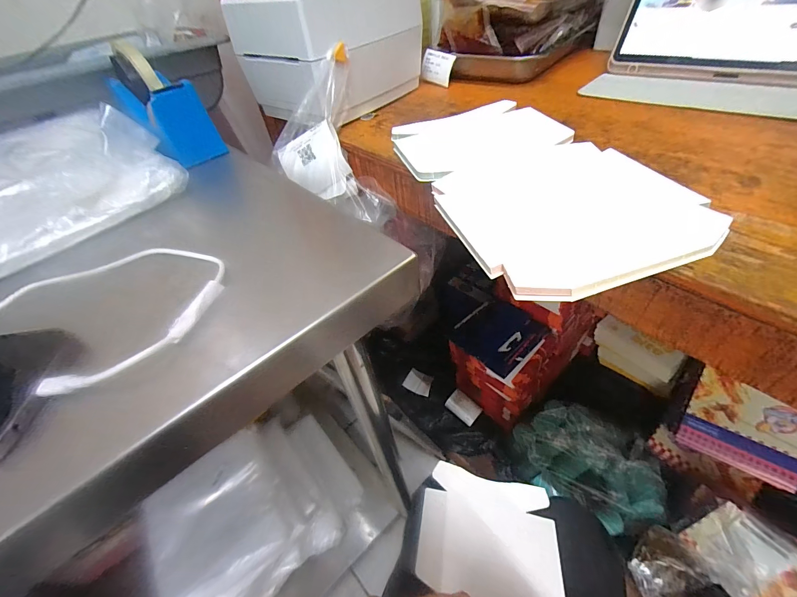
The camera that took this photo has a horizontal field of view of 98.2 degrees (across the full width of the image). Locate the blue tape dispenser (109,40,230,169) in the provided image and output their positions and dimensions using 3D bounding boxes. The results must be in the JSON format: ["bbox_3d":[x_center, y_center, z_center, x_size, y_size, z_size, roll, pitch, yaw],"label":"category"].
[{"bbox_3d":[-0.269,-0.220,0.388,0.161,0.064,0.072,42,60,9],"label":"blue tape dispenser"}]

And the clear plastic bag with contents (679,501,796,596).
[{"bbox_3d":[0.577,0.436,0.553,0.182,0.058,0.147,37,100,23],"label":"clear plastic bag with contents"}]

